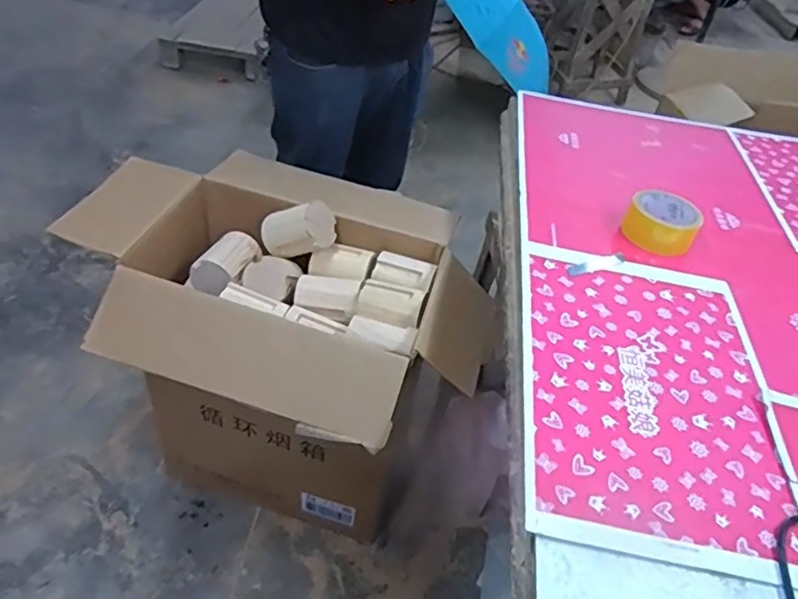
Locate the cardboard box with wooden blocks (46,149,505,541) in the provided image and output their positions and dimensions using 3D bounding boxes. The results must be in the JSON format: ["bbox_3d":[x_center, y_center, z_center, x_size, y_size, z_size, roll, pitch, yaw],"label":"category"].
[{"bbox_3d":[-0.210,0.091,1.129,0.579,0.533,0.488,24,45,16],"label":"cardboard box with wooden blocks"}]

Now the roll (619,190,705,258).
[{"bbox_3d":[0.373,-0.108,0.872,0.098,0.045,0.098,4,44,-4],"label":"roll"}]

